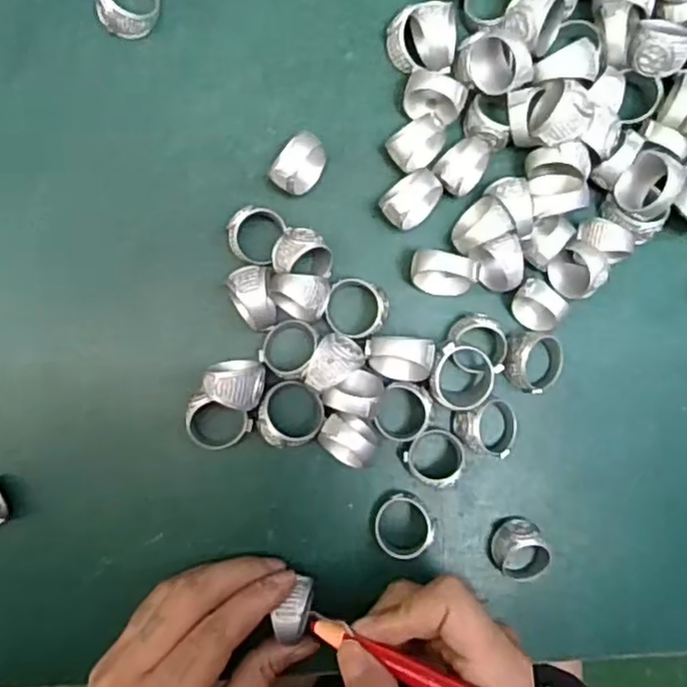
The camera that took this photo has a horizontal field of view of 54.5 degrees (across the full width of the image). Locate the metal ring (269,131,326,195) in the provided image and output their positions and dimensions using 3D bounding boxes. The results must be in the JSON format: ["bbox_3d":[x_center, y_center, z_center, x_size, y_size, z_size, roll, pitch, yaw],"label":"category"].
[{"bbox_3d":[-0.018,-0.074,0.279,0.017,0.023,0.027,44,85,-3],"label":"metal ring"}]

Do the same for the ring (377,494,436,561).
[{"bbox_3d":[0.025,0.076,0.278,0.024,0.019,0.023,0,89,-6],"label":"ring"}]

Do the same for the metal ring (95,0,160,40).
[{"bbox_3d":[-0.090,-0.142,0.279,0.025,0.016,0.024,0,89,-6],"label":"metal ring"}]

